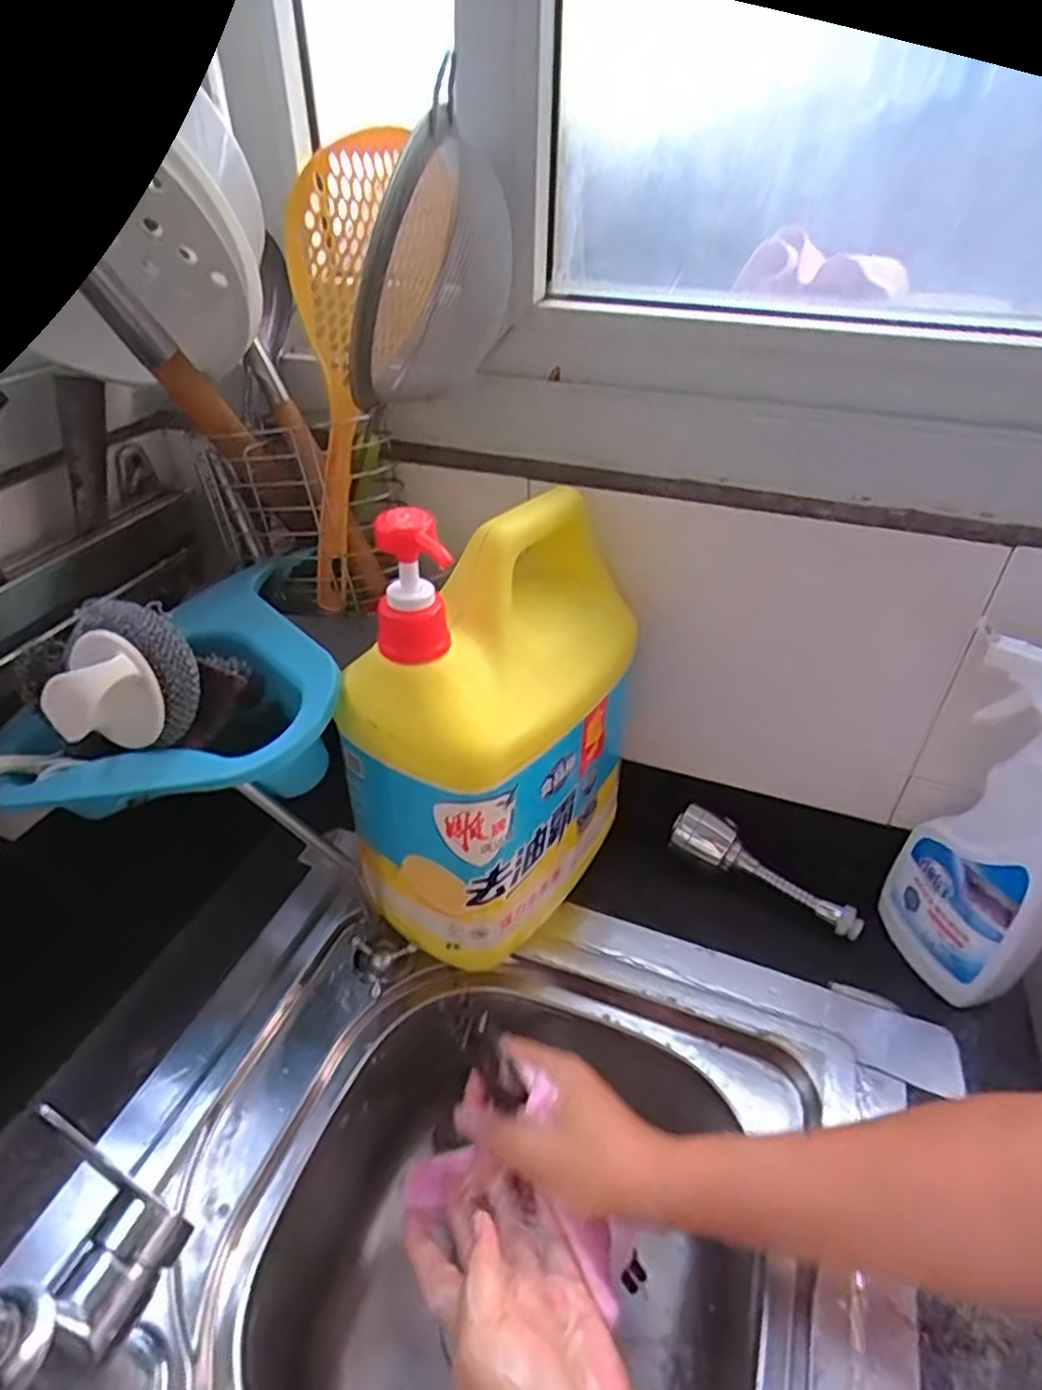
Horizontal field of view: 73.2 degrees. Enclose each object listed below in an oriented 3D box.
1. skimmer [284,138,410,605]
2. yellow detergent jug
[{"bbox_3d":[-0.122,-0.218,0.477,0.081,0.306,0.056,1,-1,0],"label":"skimmer"},{"bbox_3d":[-0.011,0.011,0.460,0.111,0.295,0.185,21,41,24],"label":"yellow detergent jug"}]

